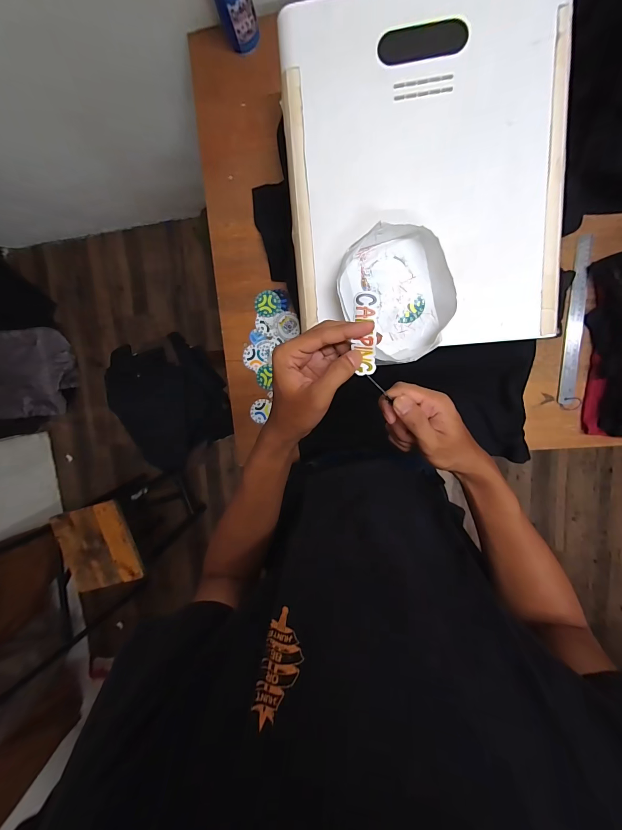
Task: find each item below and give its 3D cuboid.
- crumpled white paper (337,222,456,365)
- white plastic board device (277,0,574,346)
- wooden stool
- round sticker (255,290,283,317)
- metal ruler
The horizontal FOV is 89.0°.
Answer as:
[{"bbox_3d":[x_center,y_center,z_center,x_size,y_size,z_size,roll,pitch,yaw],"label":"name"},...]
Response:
[{"bbox_3d":[0.131,-0.180,0.489,0.172,0.049,0.195,-36,94,9],"label":"crumpled white paper"},{"bbox_3d":[0.169,-0.364,0.475,0.402,0.026,0.499,-2,97,6],"label":"white plastic board device"},{"bbox_3d":[-0.742,0.441,1.388,0.319,0.557,0.304,-17,97,7],"label":"wooden stool"},{"bbox_3d":[-0.094,-0.243,0.692,0.059,0.004,0.054,1,99,5],"label":"round sticker"},{"bbox_3d":[0.527,-0.183,0.631,0.035,0.008,0.319,0,99,5],"label":"metal ruler"}]

